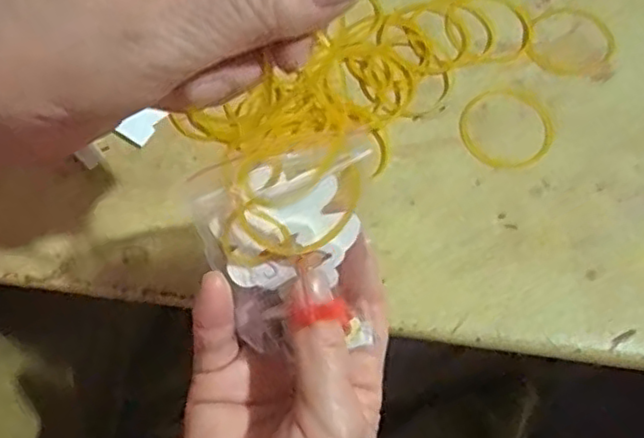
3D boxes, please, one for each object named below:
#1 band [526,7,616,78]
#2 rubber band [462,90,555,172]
[{"bbox_3d":[0.141,-0.101,0.374,0.049,0.004,0.050,13,65,4],"label":"band"},{"bbox_3d":[0.097,-0.049,0.349,0.048,0.004,0.049,-11,66,-7],"label":"rubber band"}]

